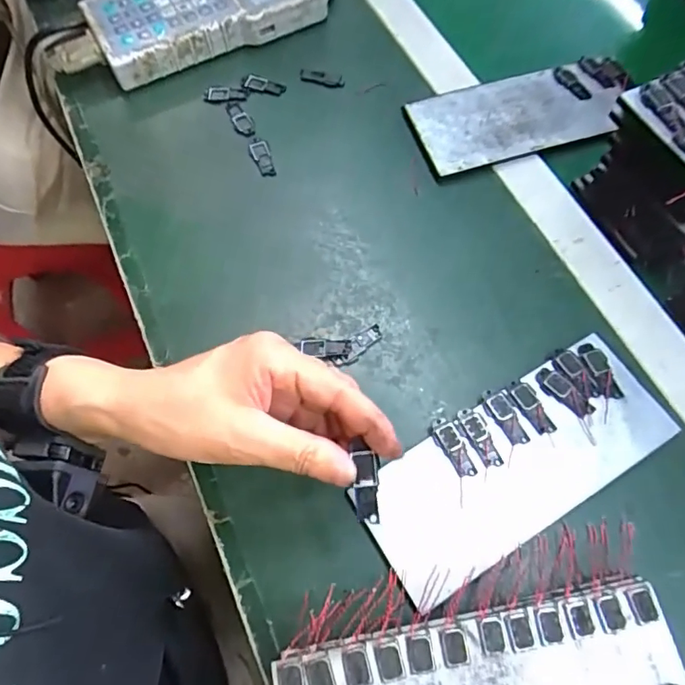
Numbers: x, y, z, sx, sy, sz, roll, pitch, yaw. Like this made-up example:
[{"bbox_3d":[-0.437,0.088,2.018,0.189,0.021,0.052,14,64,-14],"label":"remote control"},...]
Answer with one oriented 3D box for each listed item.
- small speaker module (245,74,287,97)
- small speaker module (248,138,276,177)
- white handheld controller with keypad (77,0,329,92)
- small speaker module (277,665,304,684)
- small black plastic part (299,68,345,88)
[{"bbox_3d":[-0.069,-0.225,0.450,0.034,0.004,0.015,22,70,10],"label":"small speaker module"},{"bbox_3d":[-0.066,-0.153,0.421,0.016,0.010,0.036,-23,69,-8],"label":"small speaker module"},{"bbox_3d":[-0.118,-0.311,0.470,0.218,0.034,0.104,-26,69,-9],"label":"white handheld controller with keypad"},{"bbox_3d":[-0.025,0.169,0.253,0.012,0.004,0.016,-12,68,-3],"label":"small speaker module"},{"bbox_3d":[-0.018,-0.232,0.451,0.039,0.007,0.009,14,69,8],"label":"small black plastic part"}]

